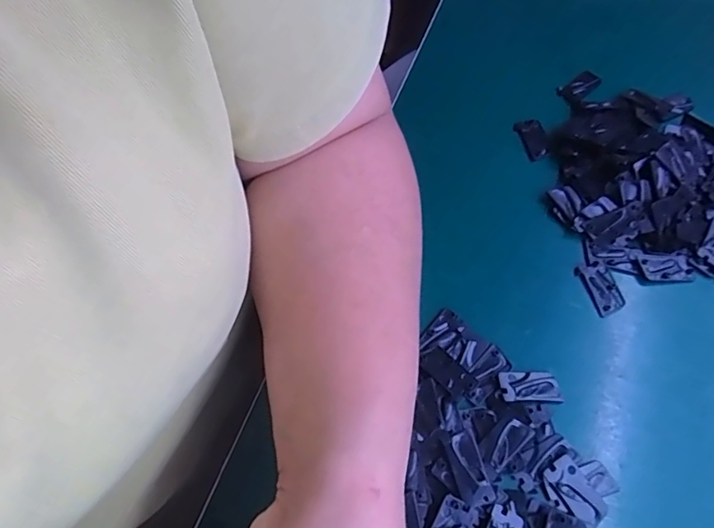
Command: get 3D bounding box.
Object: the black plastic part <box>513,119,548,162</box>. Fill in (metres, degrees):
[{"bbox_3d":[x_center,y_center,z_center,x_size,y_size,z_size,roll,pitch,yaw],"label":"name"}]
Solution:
[{"bbox_3d":[0.125,-0.088,0.359,0.019,0.005,0.031,-14,64,-9],"label":"black plastic part"}]

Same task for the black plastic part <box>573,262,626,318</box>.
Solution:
[{"bbox_3d":[0.146,0.015,0.305,0.018,0.004,0.032,-17,64,-10],"label":"black plastic part"}]

